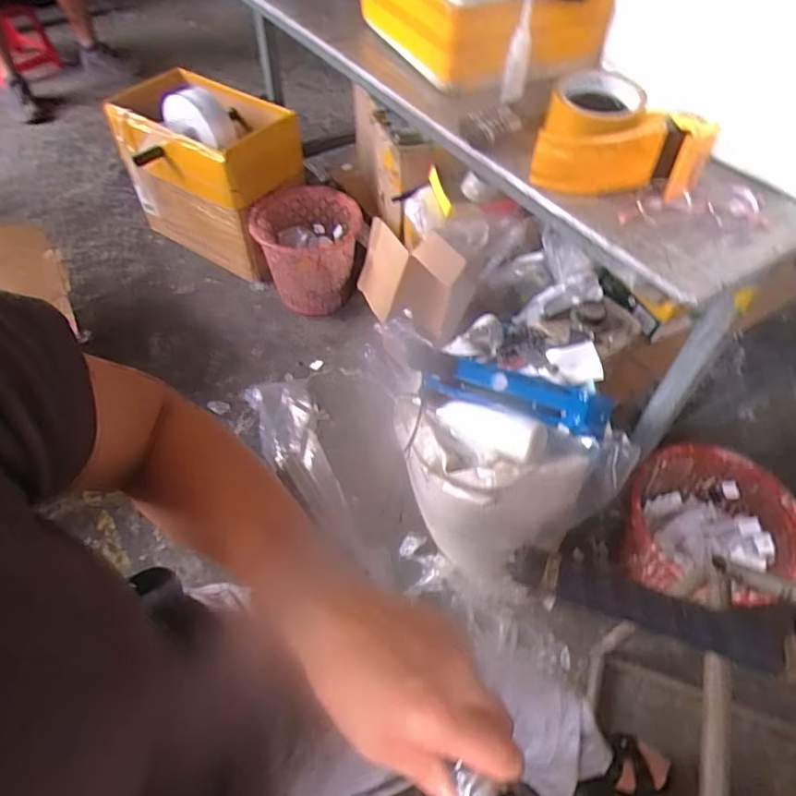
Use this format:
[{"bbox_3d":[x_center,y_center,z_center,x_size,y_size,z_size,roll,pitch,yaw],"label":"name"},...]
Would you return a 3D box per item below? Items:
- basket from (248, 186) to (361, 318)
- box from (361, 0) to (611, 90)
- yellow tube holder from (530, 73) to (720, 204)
[{"bbox_3d":[-0.249,-0.402,1.587,0.286,0.275,0.249,0,53,-1],"label":"basket"},{"bbox_3d":[0.118,-0.536,0.756,0.248,0.099,0.321,-25,57,-19],"label":"box"},{"bbox_3d":[0.224,-0.265,0.562,0.158,0.062,0.127,11,53,8],"label":"yellow tube holder"}]

